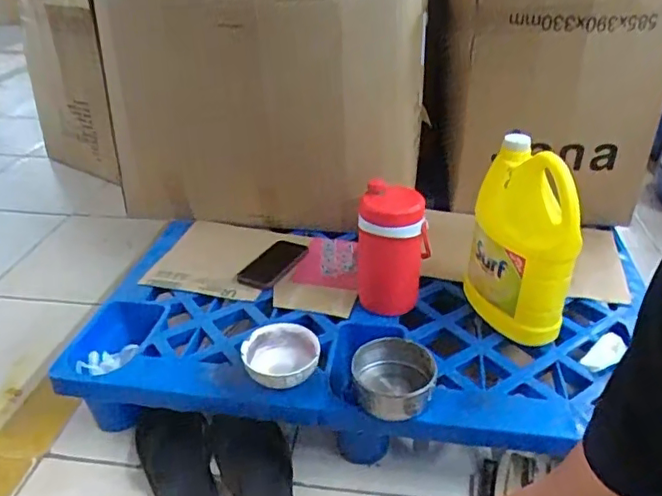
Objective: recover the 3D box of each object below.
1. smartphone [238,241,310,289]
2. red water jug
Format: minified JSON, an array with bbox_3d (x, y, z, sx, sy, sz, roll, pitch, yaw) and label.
[{"bbox_3d":[-0.116,0.030,1.165,0.084,0.009,0.174,22,39,24],"label":"smartphone"},{"bbox_3d":[0.106,0.011,0.997,0.108,0.228,0.101,10,32,17],"label":"red water jug"}]

